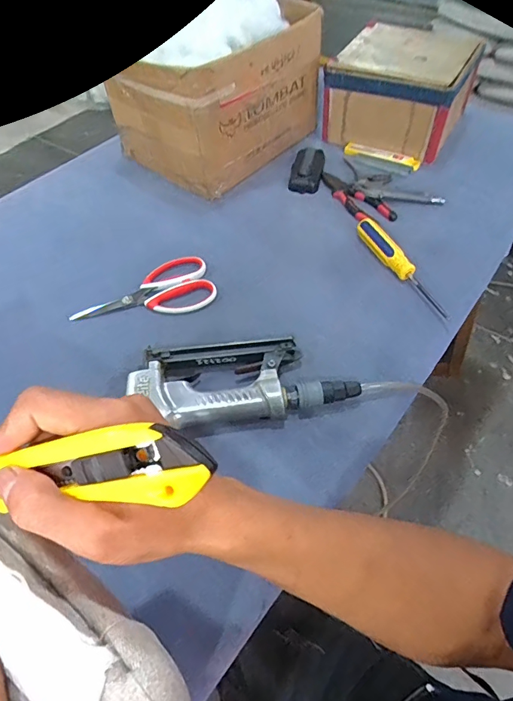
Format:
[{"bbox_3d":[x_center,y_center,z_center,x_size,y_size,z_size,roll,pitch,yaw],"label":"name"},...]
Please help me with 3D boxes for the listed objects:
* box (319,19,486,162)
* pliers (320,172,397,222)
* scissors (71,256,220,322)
[{"bbox_3d":[0.253,-0.463,0.783,0.207,0.131,0.211,25,56,19],"label":"box"},{"bbox_3d":[0.158,-0.255,0.713,0.059,0.018,0.150,-21,54,-13],"label":"pliers"},{"bbox_3d":[-0.153,-0.084,0.601,0.189,0.020,0.087,-7,52,-2],"label":"scissors"}]

